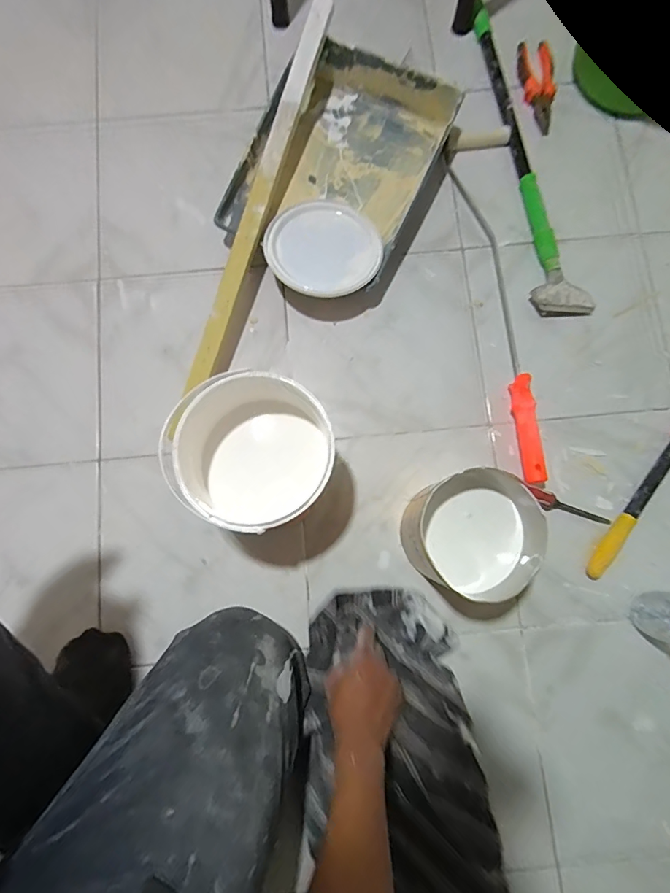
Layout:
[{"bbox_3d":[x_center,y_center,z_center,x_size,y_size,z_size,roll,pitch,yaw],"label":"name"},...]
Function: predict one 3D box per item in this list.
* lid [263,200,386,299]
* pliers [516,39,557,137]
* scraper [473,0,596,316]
[{"bbox_3d":[-0.019,-0.304,0.720,0.163,0.029,0.155,0,92,0],"label":"lid"},{"bbox_3d":[0.354,-0.626,0.812,0.066,0.015,0.176,-6,79,-2],"label":"pliers"},{"bbox_3d":[0.321,-0.495,0.786,0.091,0.028,0.581,-8,79,-2],"label":"scraper"}]

